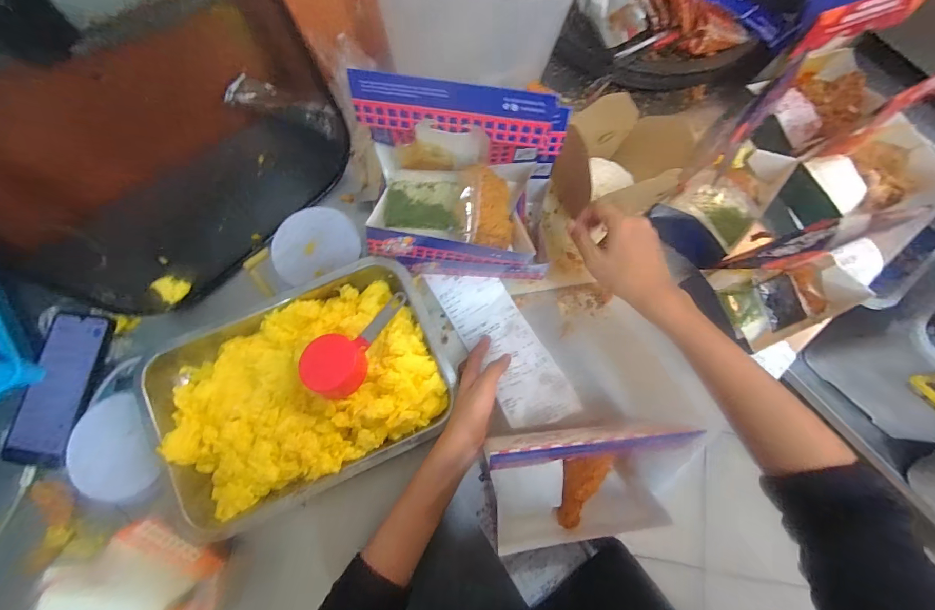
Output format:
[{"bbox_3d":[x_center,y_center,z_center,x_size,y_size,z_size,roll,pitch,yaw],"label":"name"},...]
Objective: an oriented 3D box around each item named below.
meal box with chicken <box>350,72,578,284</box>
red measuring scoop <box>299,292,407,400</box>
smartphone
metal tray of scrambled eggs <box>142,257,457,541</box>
[{"bbox_3d":[-0.010,-0.123,0.419,0.189,0.152,0.124,9,75,0],"label":"meal box with chicken"},{"bbox_3d":[-0.117,0.044,0.447,0.136,0.040,0.063,-40,80,-11],"label":"red measuring scoop"},{"bbox_3d":[-0.471,0.096,0.469,0.077,0.014,0.171,7,75,0],"label":"smartphone"},{"bbox_3d":[-0.181,0.090,0.452,0.310,0.052,0.219,-25,77,-8],"label":"metal tray of scrambled eggs"}]

